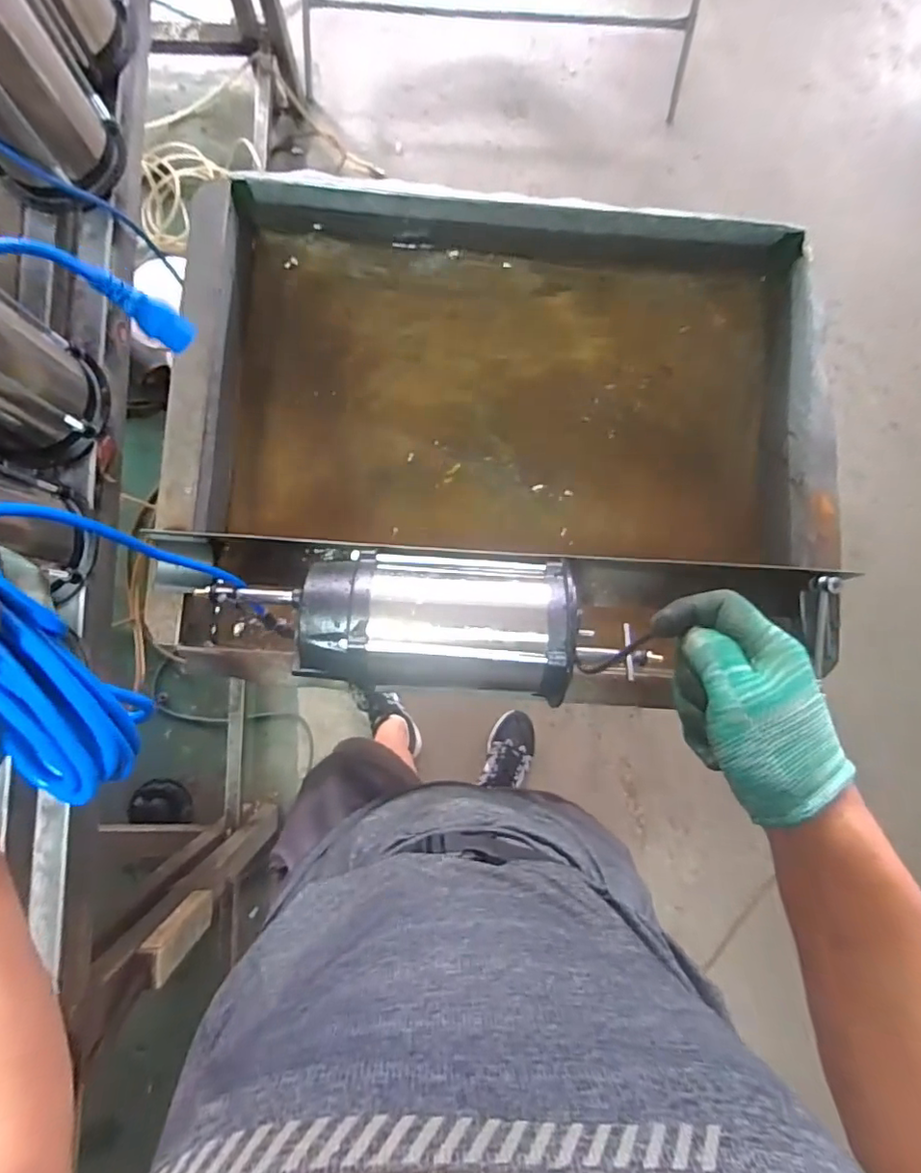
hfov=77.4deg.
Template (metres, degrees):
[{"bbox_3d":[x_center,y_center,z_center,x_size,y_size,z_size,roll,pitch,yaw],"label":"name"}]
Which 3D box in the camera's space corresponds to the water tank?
[{"bbox_3d":[0.060,-0.170,0.752,0.761,0.219,0.600,6,85,-1],"label":"water tank"}]

